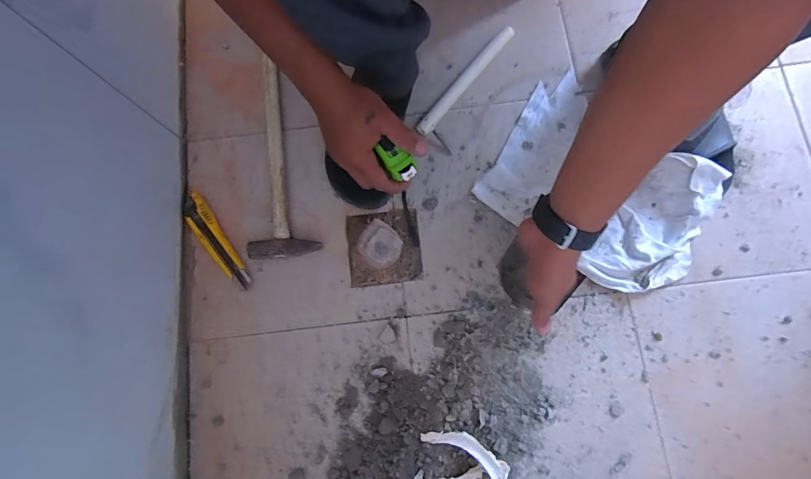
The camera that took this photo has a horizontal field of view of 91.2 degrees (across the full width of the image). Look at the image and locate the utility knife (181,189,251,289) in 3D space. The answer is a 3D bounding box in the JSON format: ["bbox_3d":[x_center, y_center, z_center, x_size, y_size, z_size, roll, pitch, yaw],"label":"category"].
[{"bbox_3d":[-0.266,0.001,0.553,0.034,0.010,0.159,-34,80,-6],"label":"utility knife"}]

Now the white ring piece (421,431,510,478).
[{"bbox_3d":[0.065,0.299,0.470,0.110,0.018,0.130,9,78,3],"label":"white ring piece"}]

